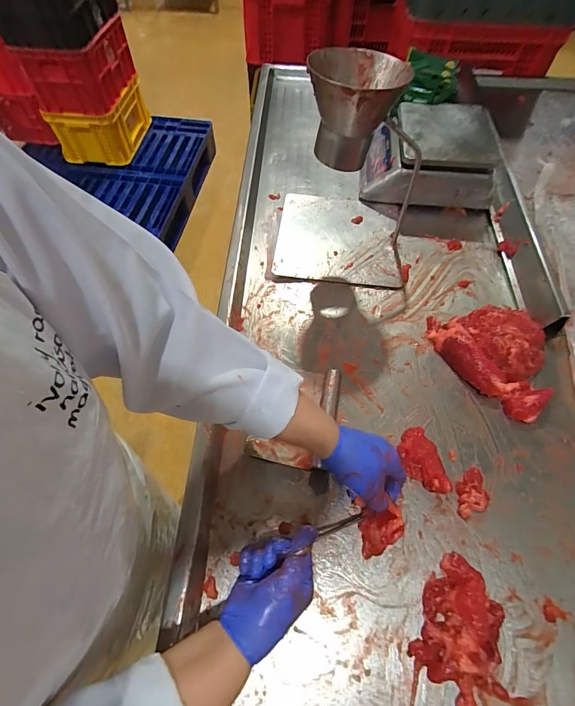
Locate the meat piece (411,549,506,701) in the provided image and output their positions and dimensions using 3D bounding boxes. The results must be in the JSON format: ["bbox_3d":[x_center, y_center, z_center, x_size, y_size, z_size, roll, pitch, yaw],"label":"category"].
[{"bbox_3d":[0.193,0.298,0.395,0.093,0.025,0.119,9,59,5],"label":"meat piece"}]

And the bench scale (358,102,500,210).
[{"bbox_3d":[0.308,-0.428,0.778,0.266,0.118,0.216,7,59,4],"label":"bench scale"}]

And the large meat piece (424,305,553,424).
[{"bbox_3d":[0.350,-0.008,0.570,0.175,0.044,0.201,-28,63,-16],"label":"large meat piece"}]

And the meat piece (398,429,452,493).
[{"bbox_3d":[0.184,0.147,0.480,0.046,0.028,0.089,-11,59,-7],"label":"meat piece"}]

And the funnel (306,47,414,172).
[{"bbox_3d":[0.096,-0.361,0.529,0.135,0.115,0.148,20,61,11],"label":"funnel"}]

